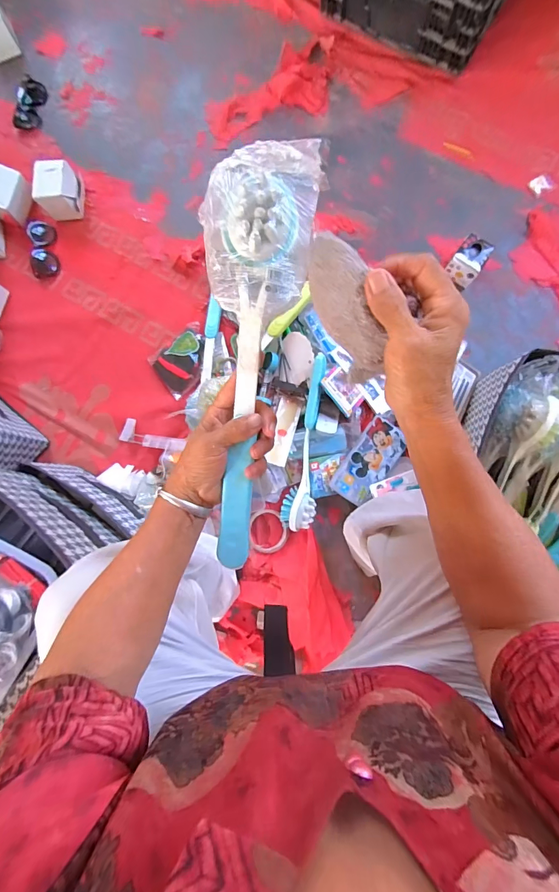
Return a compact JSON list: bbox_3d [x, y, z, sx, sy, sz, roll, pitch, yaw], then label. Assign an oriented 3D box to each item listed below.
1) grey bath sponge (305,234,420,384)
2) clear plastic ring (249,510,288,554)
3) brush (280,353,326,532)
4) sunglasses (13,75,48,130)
[{"bbox_3d":[0.058,-0.106,0.286,0.035,0.050,0.109,-15,94,-35],"label":"grey bath sponge"},{"bbox_3d":[-0.026,0.177,0.774,0.079,0.022,0.089,-27,82,0],"label":"clear plastic ring"},{"bbox_3d":[0.049,-0.006,0.755,0.074,0.054,0.353,4,83,4],"label":"brush"},{"bbox_3d":[-0.645,-0.899,0.964,0.071,0.031,0.169,-3,83,3],"label":"sunglasses"}]

